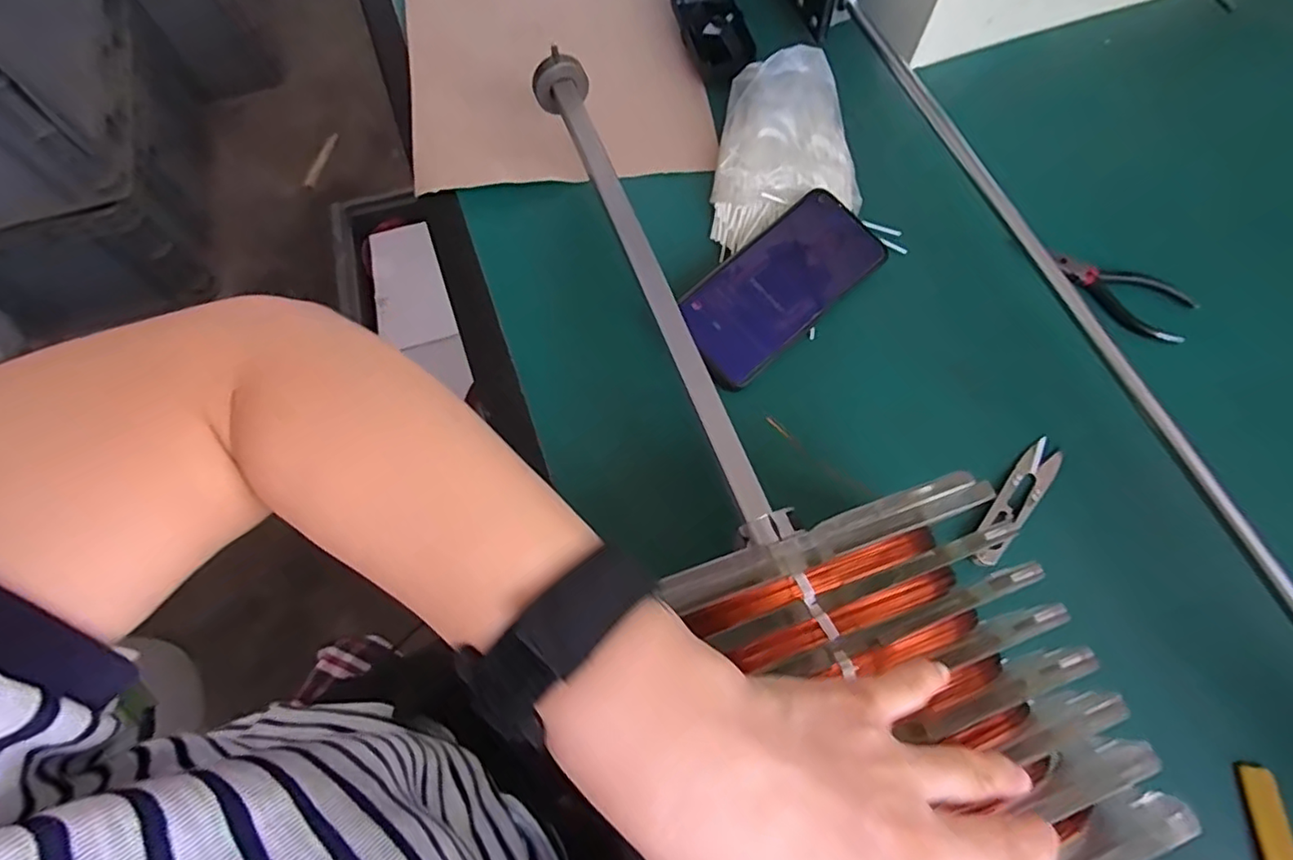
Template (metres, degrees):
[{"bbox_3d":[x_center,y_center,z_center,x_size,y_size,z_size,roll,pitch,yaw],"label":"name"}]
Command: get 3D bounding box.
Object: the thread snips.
[{"bbox_3d":[0.238,0.046,0.388,0.023,0.008,0.102,40,74,14],"label":"thread snips"}]

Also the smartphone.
[{"bbox_3d":[0.095,-0.103,0.428,0.163,0.015,0.074,-41,81,-13],"label":"smartphone"}]

